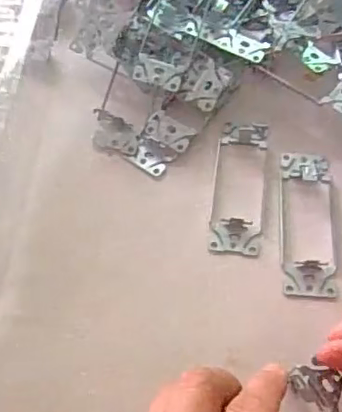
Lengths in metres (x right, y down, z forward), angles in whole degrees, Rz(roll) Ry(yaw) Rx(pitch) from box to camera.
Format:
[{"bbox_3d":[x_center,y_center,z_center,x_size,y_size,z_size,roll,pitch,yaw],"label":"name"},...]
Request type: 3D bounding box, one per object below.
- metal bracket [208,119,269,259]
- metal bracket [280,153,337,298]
[{"bbox_3d":[0.047,-0.016,0.382,0.035,0.012,0.101,6,63,5],"label":"metal bracket"},{"bbox_3d":[0.091,0.008,0.367,0.036,0.014,0.105,4,63,3],"label":"metal bracket"}]

